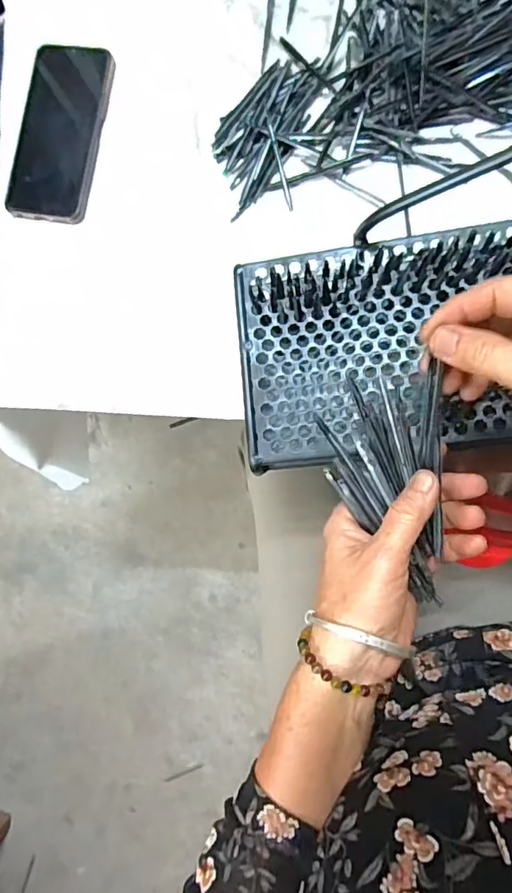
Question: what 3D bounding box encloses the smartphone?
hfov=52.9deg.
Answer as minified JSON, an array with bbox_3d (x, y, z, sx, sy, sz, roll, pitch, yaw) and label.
[{"bbox_3d":[-0.181,-0.290,0.476,0.079,0.018,0.162,11,95,6],"label":"smartphone"}]

